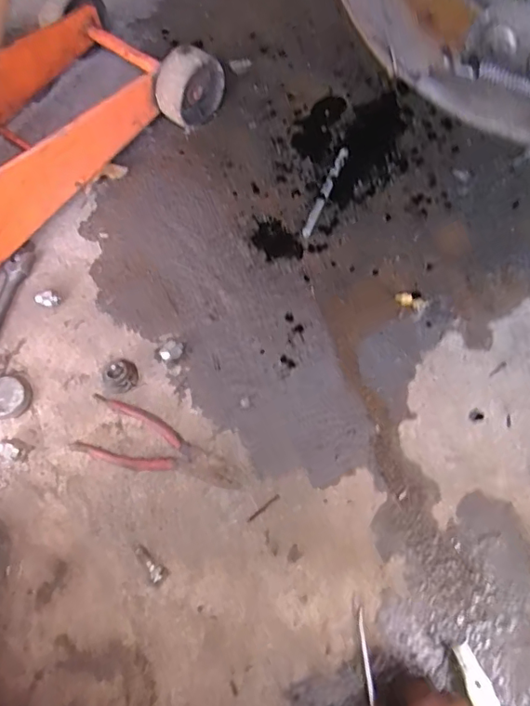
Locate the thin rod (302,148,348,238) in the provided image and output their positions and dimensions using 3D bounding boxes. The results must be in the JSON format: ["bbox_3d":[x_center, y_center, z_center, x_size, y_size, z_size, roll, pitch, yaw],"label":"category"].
[{"bbox_3d":[0.081,-0.218,0.701,0.012,0.008,0.147,23,72,10],"label":"thin rod"}]

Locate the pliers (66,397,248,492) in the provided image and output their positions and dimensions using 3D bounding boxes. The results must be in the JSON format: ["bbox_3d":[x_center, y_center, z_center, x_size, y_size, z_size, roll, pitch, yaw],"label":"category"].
[{"bbox_3d":[-0.116,0.103,0.583,0.184,0.011,0.069,15,71,8],"label":"pliers"}]

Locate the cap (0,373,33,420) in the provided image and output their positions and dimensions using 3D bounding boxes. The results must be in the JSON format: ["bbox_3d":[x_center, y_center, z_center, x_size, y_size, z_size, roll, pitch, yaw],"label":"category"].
[{"bbox_3d":[-0.301,0.052,0.610,0.051,0.021,0.048,-1,70,2],"label":"cap"}]

